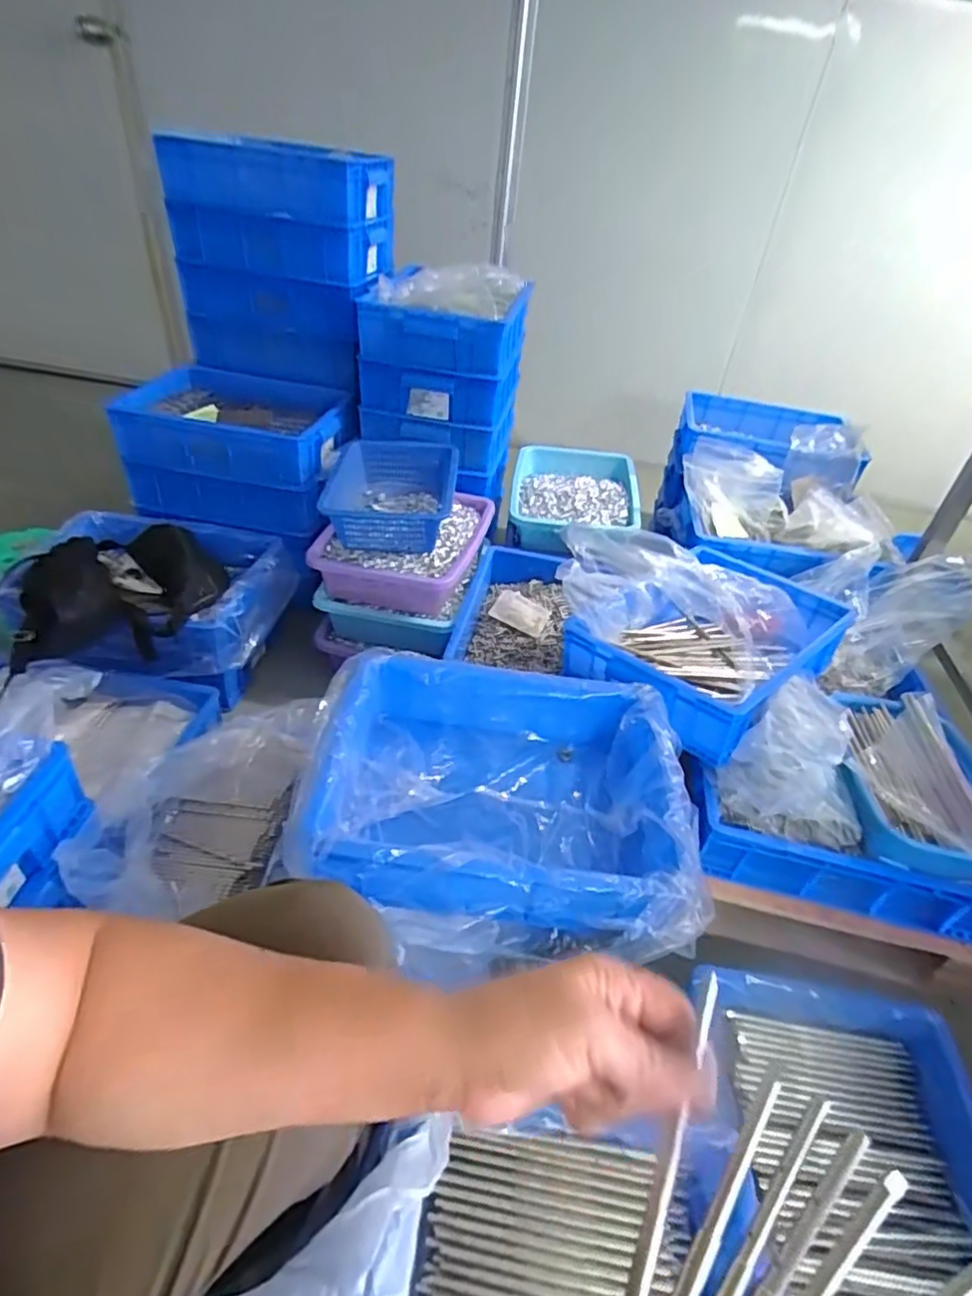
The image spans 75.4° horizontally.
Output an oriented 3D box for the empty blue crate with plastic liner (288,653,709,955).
[{"bbox_3d":[0.018,0.179,0.770,0.443,0.113,0.347,7,39,0],"label":"empty blue crate with plastic liner"}]

